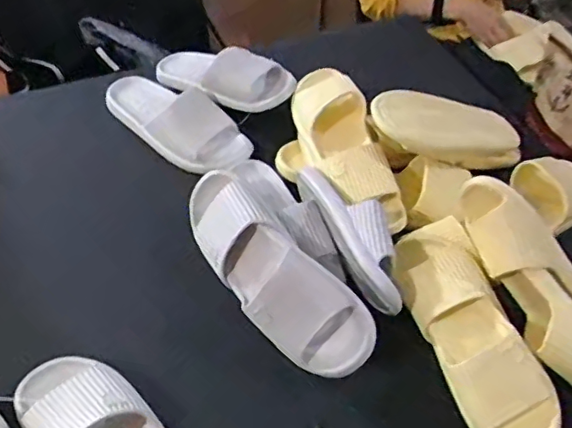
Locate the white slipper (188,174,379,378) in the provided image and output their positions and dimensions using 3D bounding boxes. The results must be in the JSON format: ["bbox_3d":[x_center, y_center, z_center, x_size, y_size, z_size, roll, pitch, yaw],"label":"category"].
[{"bbox_3d":[-0.025,0.063,0.717,0.335,0.112,0.093,44,16,26],"label":"white slipper"}]

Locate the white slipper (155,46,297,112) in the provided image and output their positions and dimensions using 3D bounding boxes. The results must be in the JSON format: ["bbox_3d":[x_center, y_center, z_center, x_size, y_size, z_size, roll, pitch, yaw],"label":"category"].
[{"bbox_3d":[-0.116,-0.240,0.978,0.269,0.081,0.103,16,49,34],"label":"white slipper"}]

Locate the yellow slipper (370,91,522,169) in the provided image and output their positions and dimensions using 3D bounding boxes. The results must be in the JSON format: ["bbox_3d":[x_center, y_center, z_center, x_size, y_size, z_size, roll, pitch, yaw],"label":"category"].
[{"bbox_3d":[0.242,-0.123,0.859,0.255,0.072,0.084,12,48,-17],"label":"yellow slipper"}]

